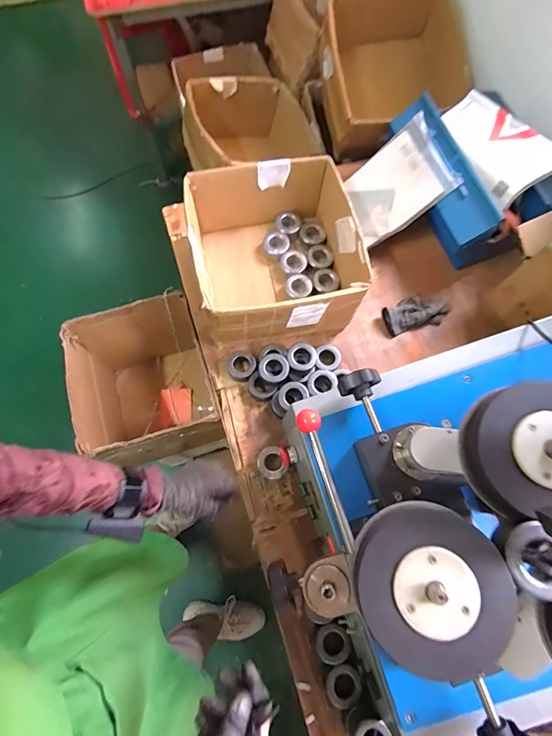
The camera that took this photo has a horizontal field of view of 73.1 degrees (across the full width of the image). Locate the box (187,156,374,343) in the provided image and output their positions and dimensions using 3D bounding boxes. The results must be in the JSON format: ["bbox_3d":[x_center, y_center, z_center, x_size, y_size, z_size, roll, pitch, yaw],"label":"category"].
[{"bbox_3d":[-0.001,-0.240,0.809,0.330,0.181,0.330,-10,73,-5],"label":"box"}]

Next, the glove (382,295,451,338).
[{"bbox_3d":[0.326,-0.130,0.859,0.158,0.034,0.077,-16,73,-7],"label":"glove"}]

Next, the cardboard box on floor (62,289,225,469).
[{"bbox_3d":[-0.313,0.046,0.964,0.298,0.313,0.326,-18,74,-7],"label":"cardboard box on floor"}]

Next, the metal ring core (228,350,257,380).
[{"bbox_3d":[-0.074,-0.009,0.802,0.060,0.035,0.065,1,72,-2],"label":"metal ring core"}]

